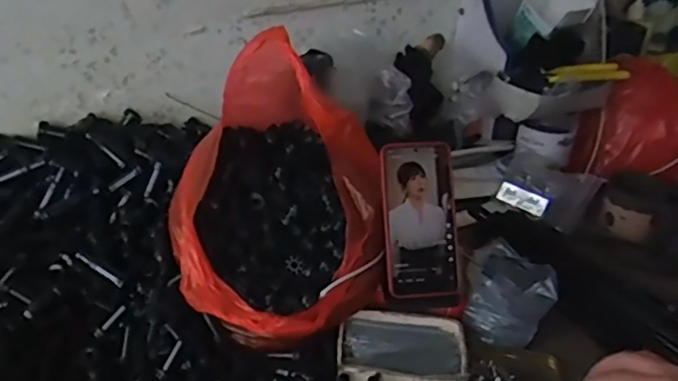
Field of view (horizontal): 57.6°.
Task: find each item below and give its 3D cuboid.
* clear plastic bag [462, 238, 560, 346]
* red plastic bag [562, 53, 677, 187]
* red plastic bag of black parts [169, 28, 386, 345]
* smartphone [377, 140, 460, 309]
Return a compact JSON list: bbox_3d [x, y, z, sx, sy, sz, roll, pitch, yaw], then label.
[{"bbox_3d":[0.193,0.113,0.698,0.093,0.053,0.116,11,34,14],"label":"clear plastic bag"},{"bbox_3d":[0.521,-0.110,1.019,0.217,0.154,0.190,17,36,21],"label":"red plastic bag"},{"bbox_3d":[-0.056,0.001,0.648,0.208,0.221,0.265,6,33,5],"label":"red plastic bag of black parts"},{"bbox_3d":[0.087,0.035,0.658,0.078,0.171,0.016,-4,-4,-10],"label":"smartphone"}]

